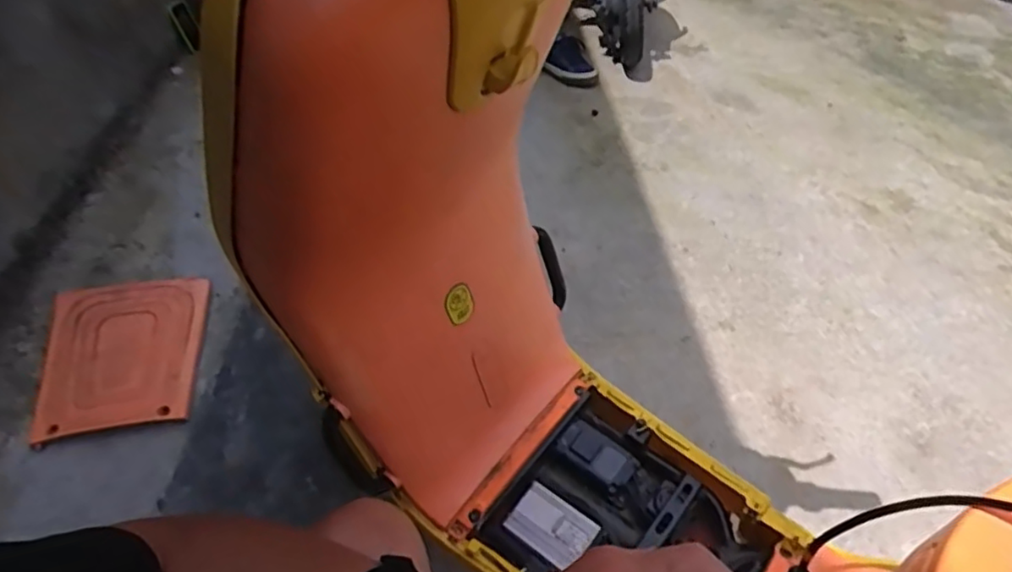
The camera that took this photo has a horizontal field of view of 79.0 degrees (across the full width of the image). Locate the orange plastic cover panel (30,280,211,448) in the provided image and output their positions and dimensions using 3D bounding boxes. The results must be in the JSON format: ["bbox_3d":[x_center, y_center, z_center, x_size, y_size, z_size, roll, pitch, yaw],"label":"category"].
[{"bbox_3d":[-0.689,0.121,1.113,0.246,0.031,0.312,-3,51,-19],"label":"orange plastic cover panel"}]

